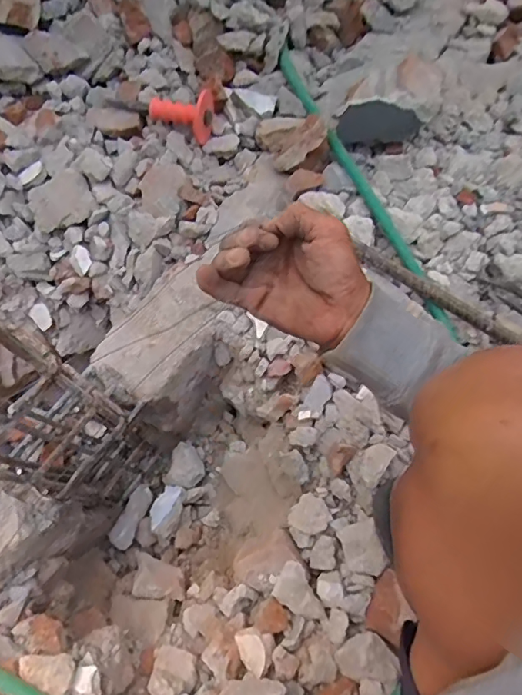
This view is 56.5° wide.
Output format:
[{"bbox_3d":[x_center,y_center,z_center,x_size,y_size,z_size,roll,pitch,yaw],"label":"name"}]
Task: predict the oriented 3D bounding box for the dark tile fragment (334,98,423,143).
[{"bbox_3d":[0.181,-0.344,0.742,0.124,0.079,0.018,2,71,0],"label":"dark tile fragment"}]

